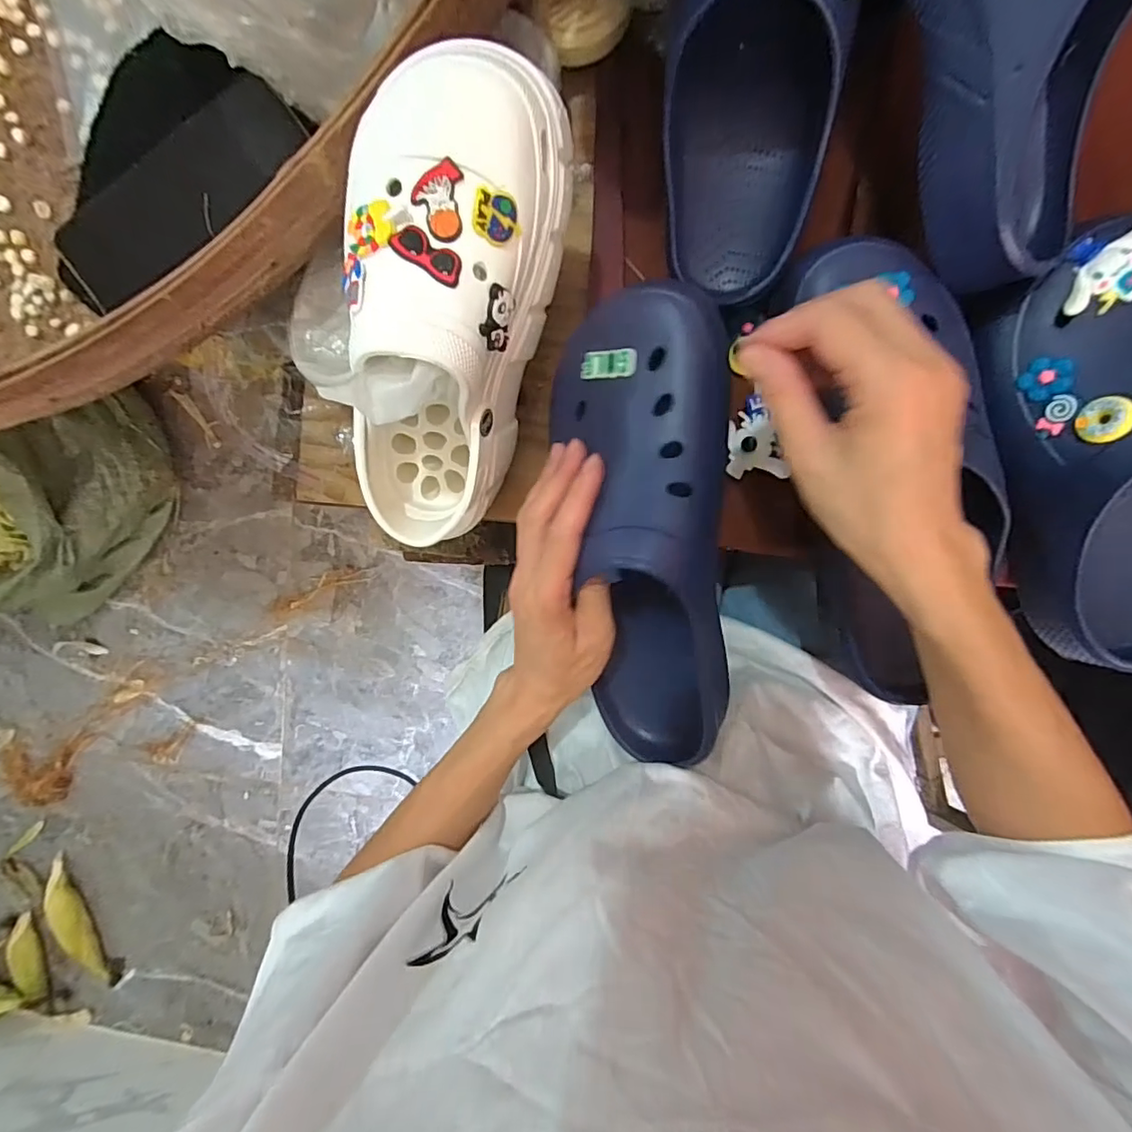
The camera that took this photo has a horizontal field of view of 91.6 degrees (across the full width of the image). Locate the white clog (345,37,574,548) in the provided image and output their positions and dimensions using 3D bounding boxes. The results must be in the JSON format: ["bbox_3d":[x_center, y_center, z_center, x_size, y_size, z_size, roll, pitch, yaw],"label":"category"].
[{"bbox_3d":[-0.070,-0.125,0.295,0.085,0.110,0.229,20,127,5],"label":"white clog"}]

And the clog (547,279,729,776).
[{"bbox_3d":[0.050,-0.007,0.316,0.093,0.083,0.277,-4,111,7],"label":"clog"}]

